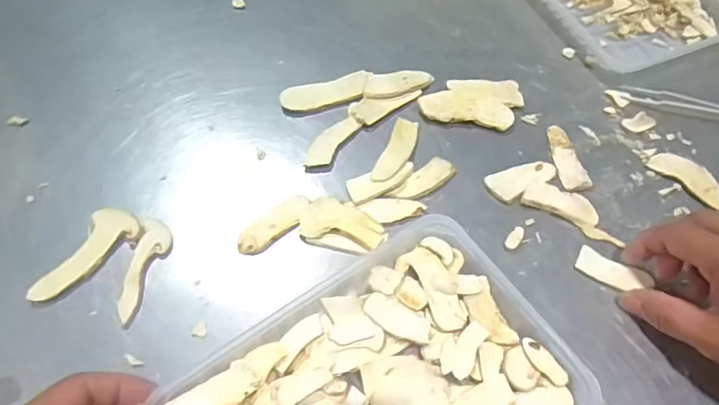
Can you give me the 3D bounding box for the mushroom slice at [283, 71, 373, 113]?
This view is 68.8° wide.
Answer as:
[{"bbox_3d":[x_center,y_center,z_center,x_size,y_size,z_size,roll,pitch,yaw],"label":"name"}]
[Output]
[{"bbox_3d":[-0.027,-0.095,0.451,0.078,0.005,0.027,-12,62,-9],"label":"mushroom slice"}]

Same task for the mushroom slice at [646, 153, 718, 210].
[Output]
[{"bbox_3d":[0.265,-0.021,0.421,0.030,0.006,0.059,-37,69,-20],"label":"mushroom slice"}]

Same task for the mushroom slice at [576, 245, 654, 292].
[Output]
[{"bbox_3d":[0.183,0.049,0.377,0.050,0.005,0.022,20,62,12],"label":"mushroom slice"}]

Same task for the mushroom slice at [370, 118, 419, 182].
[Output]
[{"bbox_3d":[0.031,-0.041,0.421,0.022,0.004,0.065,21,62,9],"label":"mushroom slice"}]

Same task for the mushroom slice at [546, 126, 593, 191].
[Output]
[{"bbox_3d":[0.169,-0.037,0.427,0.022,0.004,0.062,-6,61,-6],"label":"mushroom slice"}]

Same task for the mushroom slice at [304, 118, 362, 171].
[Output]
[{"bbox_3d":[-0.023,-0.047,0.424,0.024,0.004,0.059,28,63,12],"label":"mushroom slice"}]

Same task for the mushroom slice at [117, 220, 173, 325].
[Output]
[{"bbox_3d":[-0.148,0.046,0.365,0.024,0.004,0.075,4,61,0],"label":"mushroom slice"}]

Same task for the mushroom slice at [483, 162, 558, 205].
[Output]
[{"bbox_3d":[0.129,-0.020,0.414,0.057,0.006,0.026,-25,65,-15],"label":"mushroom slice"}]

